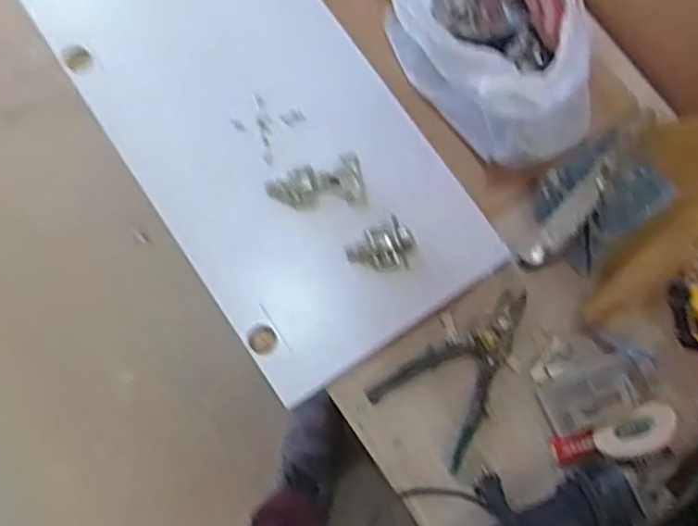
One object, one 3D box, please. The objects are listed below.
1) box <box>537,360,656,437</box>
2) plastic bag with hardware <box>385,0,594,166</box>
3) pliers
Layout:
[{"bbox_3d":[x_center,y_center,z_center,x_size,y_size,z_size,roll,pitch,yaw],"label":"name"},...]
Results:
[{"bbox_3d":[0.303,0.162,0.897,0.128,0.027,0.063,-20,78,-4],"label":"box"},{"bbox_3d":[0.169,-0.301,0.877,0.208,0.203,0.340,-18,78,-3],"label":"plastic bag with hardware"},{"bbox_3d":[0.154,0.137,0.924,0.222,0.018,0.135,-42,81,-8],"label":"pliers"}]

